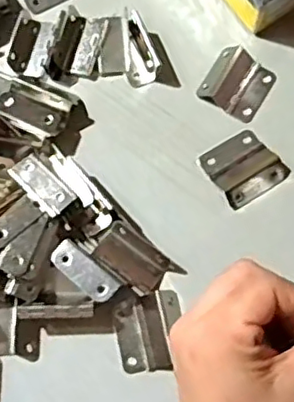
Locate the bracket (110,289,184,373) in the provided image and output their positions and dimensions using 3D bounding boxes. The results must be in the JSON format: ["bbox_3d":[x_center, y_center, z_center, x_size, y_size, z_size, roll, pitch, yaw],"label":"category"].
[{"bbox_3d":[0.002,0.074,0.357,0.040,0.007,0.042,-14,74,-6],"label":"bracket"}]

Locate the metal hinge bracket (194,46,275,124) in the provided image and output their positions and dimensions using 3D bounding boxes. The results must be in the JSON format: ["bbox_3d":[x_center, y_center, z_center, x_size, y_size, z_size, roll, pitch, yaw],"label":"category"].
[{"bbox_3d":[0.059,-0.077,0.403,0.040,0.012,0.040,31,75,7],"label":"metal hinge bracket"}]

